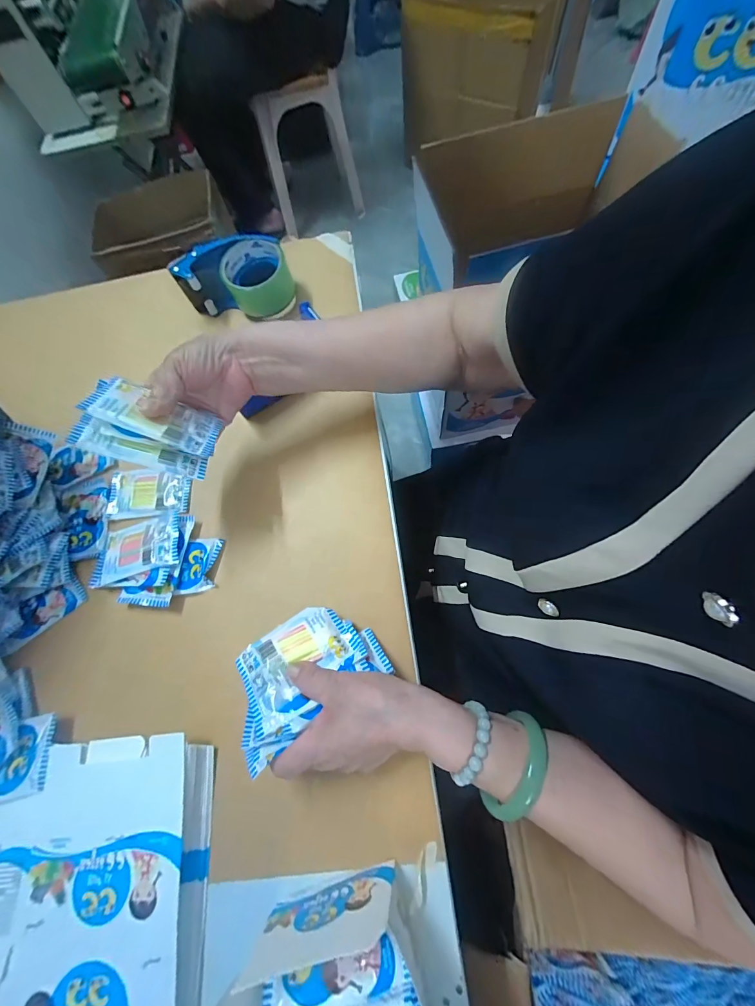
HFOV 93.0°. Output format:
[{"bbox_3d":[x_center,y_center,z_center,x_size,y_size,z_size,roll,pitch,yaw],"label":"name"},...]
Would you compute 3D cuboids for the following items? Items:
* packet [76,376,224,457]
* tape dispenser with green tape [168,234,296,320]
[{"bbox_3d":[-0.205,-0.081,0.334,0.105,0.007,0.059,19,42,-26],"label":"packet"},{"bbox_3d":[-0.196,-0.320,0.511,0.154,0.069,0.088,8,72,10],"label":"tape dispenser with green tape"}]

